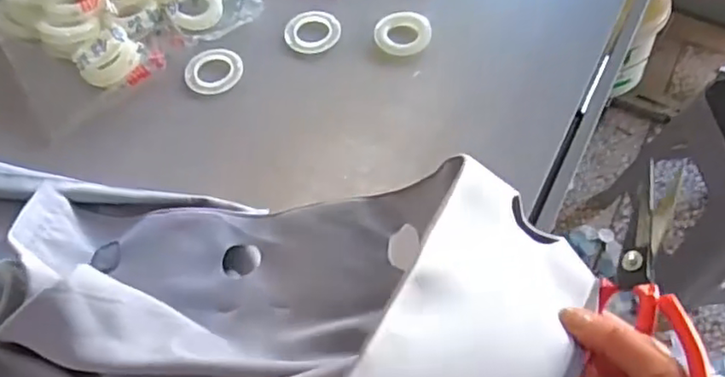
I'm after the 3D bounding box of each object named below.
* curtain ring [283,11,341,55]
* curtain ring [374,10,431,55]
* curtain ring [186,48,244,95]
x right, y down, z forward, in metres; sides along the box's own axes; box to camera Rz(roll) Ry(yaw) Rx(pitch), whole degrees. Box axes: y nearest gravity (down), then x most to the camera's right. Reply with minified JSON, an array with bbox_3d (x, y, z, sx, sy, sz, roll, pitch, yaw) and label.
[{"bbox_3d":[-0.062,-0.198,0.780,0.069,0.008,0.068,-1,58,2],"label":"curtain ring"},{"bbox_3d":[0.050,-0.192,0.764,0.068,0.016,0.058,-1,58,3],"label":"curtain ring"},{"bbox_3d":[-0.180,-0.146,0.751,0.065,0.007,0.066,-1,58,2],"label":"curtain ring"}]

